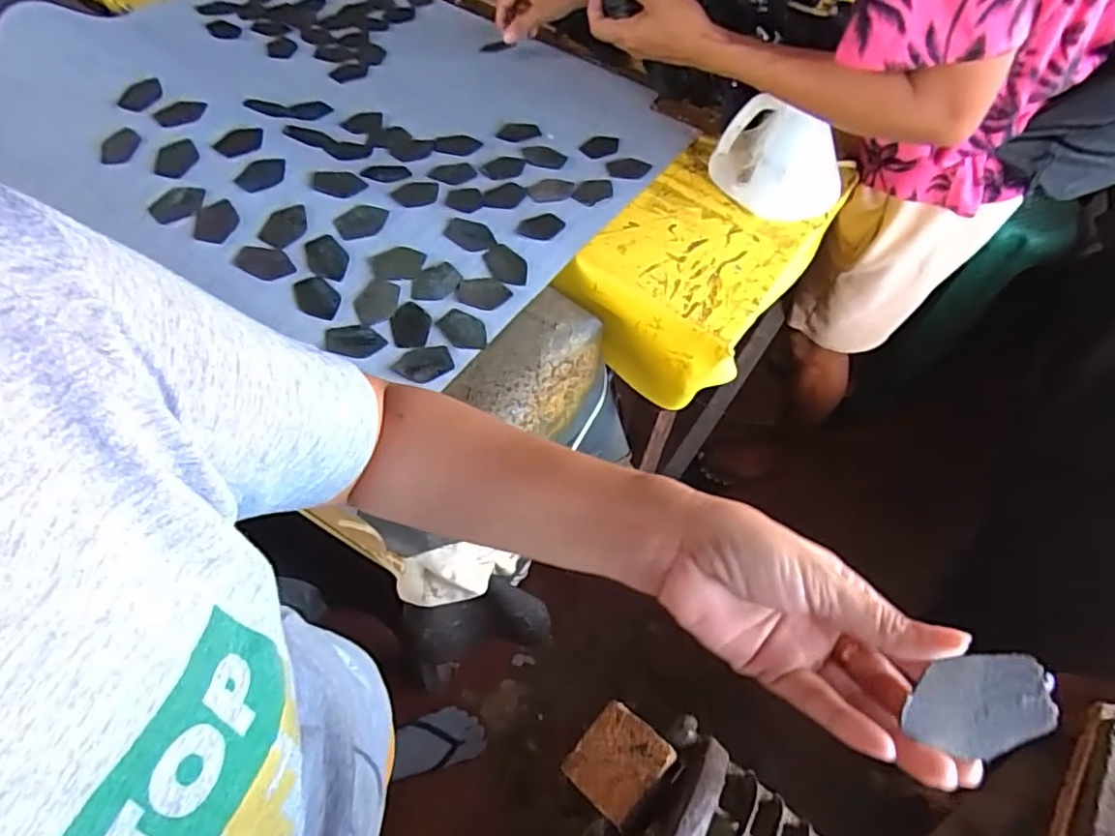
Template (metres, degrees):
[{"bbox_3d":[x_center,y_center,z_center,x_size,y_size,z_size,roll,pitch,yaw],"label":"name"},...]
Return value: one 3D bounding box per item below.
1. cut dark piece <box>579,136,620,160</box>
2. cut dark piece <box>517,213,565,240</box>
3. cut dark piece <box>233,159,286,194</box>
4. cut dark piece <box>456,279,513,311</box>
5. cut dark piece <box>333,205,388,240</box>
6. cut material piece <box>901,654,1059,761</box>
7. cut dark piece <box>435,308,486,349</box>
[{"bbox_3d":[0.055,-0.337,0.772,0.055,0.004,0.035,-34,66,-22],"label":"cut dark piece"},{"bbox_3d":[-0.016,-0.209,0.681,0.054,0.004,0.037,-25,63,-18],"label":"cut dark piece"},{"bbox_3d":[-0.310,-0.254,0.654,0.052,0.007,0.041,-28,64,-20],"label":"cut dark piece"},{"bbox_3d":[-0.075,-0.126,0.630,0.052,0.004,0.037,11,58,3],"label":"cut dark piece"},{"bbox_3d":[-0.202,-0.204,0.647,0.054,0.006,0.042,-35,67,-22],"label":"cut dark piece"},{"bbox_3d":[0.165,0.113,0.243,0.052,0.004,0.037,-23,86,5],"label":"cut material piece"},{"bbox_3d":[-0.092,-0.086,0.611,0.053,0.006,0.036,37,63,18],"label":"cut dark piece"}]

